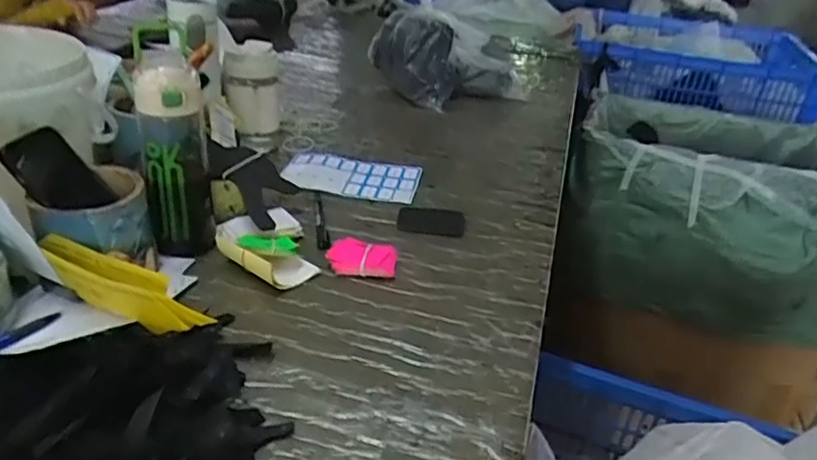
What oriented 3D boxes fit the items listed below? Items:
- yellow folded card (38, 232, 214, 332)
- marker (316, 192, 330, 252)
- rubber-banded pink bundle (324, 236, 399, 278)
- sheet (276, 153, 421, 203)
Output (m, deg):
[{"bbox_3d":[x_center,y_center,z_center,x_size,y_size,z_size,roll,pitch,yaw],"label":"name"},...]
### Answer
[{"bbox_3d":[-0.269,0.061,0.599,0.180,0.069,0.029,16,31,19],"label":"yellow folded card"},{"bbox_3d":[-0.116,-0.014,0.833,0.016,0.014,0.145,-1,30,-12],"label":"marker"},{"bbox_3d":[-0.054,0.031,0.736,0.077,0.025,0.045,3,29,-4],"label":"rubber-banded pink bundle"},{"bbox_3d":[-0.089,-0.083,0.949,0.204,0.013,0.109,8,29,5],"label":"sheet"}]

